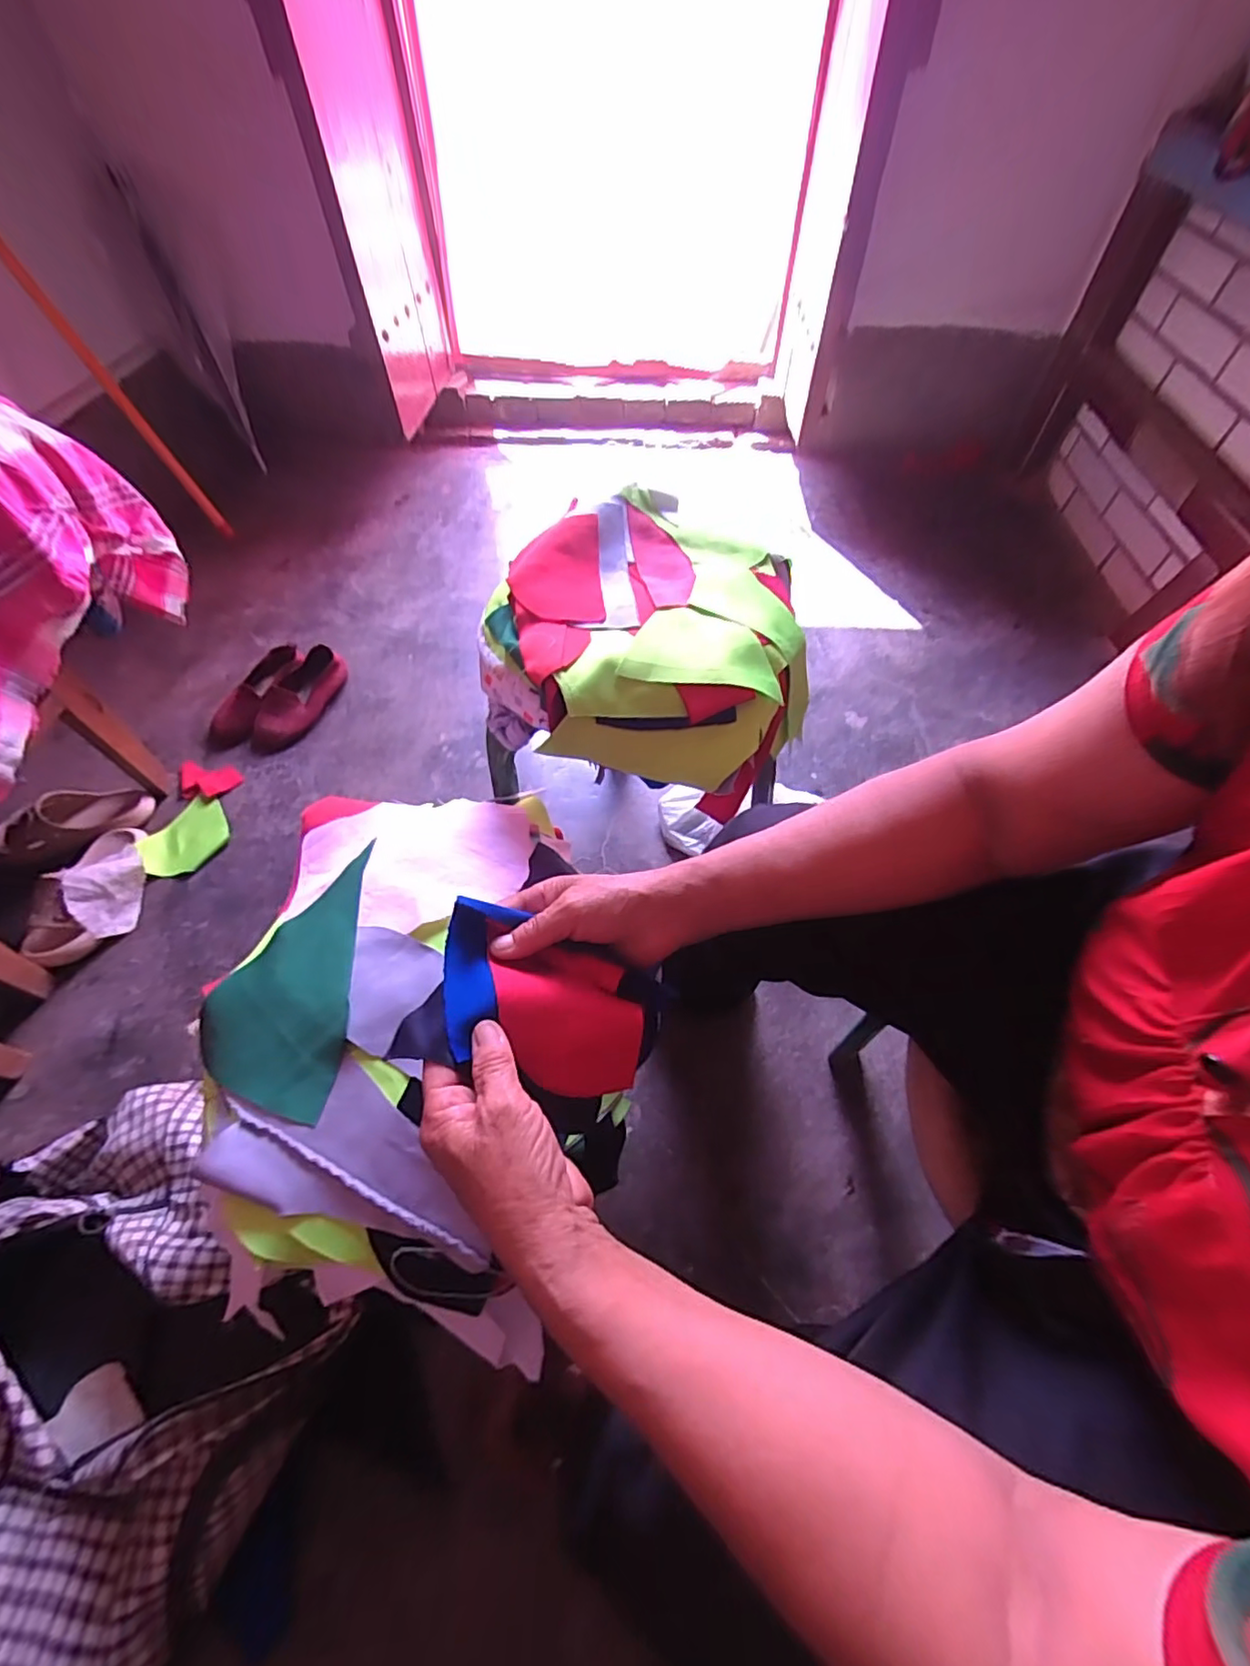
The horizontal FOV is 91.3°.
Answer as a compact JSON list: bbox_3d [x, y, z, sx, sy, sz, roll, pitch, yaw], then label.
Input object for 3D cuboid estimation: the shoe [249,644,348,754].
[{"bbox_3d":[-0.573,-0.236,1.069,0.082,0.062,0.211,15,56,10],"label":"shoe"}]

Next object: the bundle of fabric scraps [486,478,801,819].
[{"bbox_3d":[0.024,-0.185,0.577,0.305,0.107,0.303,10,56,8],"label":"bundle of fabric scraps"}]

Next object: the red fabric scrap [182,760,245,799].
[{"bbox_3d":[-0.671,-0.088,0.989,0.097,0.014,0.066,-3,55,-2],"label":"red fabric scrap"}]

